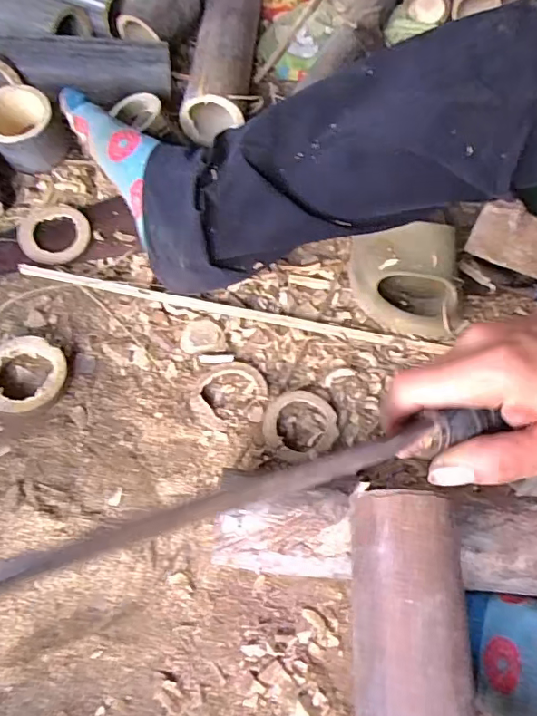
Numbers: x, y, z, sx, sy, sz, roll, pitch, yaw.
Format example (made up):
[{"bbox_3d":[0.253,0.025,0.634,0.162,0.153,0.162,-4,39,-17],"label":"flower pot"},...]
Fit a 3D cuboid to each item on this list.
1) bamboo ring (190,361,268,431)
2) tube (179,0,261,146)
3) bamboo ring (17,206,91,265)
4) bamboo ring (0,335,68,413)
[{"bbox_3d":[-0.037,0.033,0.488,0.069,0.005,0.065,1,63,-2],"label":"bamboo ring"},{"bbox_3d":[-0.058,-0.399,0.671,0.081,0.071,0.287,4,62,-1],"label":"tube"},{"bbox_3d":[-0.225,-0.131,0.552,0.072,0.018,0.075,1,63,-2],"label":"bamboo ring"},{"bbox_3d":[-0.220,0.017,0.476,0.074,0.021,0.068,1,63,-2],"label":"bamboo ring"}]

